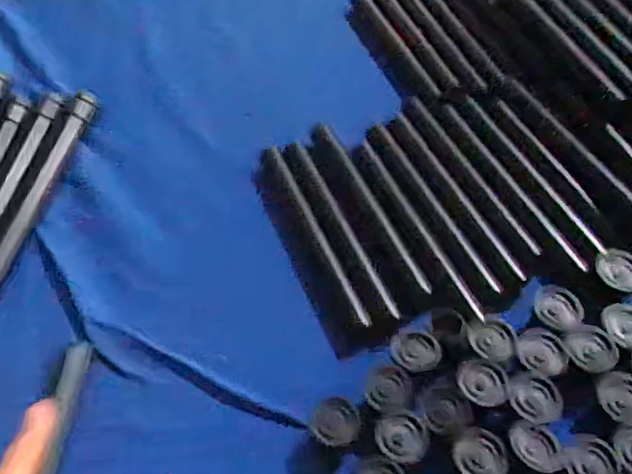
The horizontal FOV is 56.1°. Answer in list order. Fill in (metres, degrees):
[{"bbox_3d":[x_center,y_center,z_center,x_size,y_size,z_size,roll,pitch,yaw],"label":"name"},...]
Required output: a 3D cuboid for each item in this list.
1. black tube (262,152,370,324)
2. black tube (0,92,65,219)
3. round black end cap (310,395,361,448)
[{"bbox_3d":[-0.003,-0.005,0.543,0.016,0.019,0.219,-21,56,-12],"label":"black tube"},{"bbox_3d":[-0.305,-0.055,0.588,0.027,0.018,0.242,7,55,7],"label":"black tube"},{"bbox_3d":[0.015,0.134,0.427,0.034,0.014,0.032,-1,54,2],"label":"round black end cap"}]

